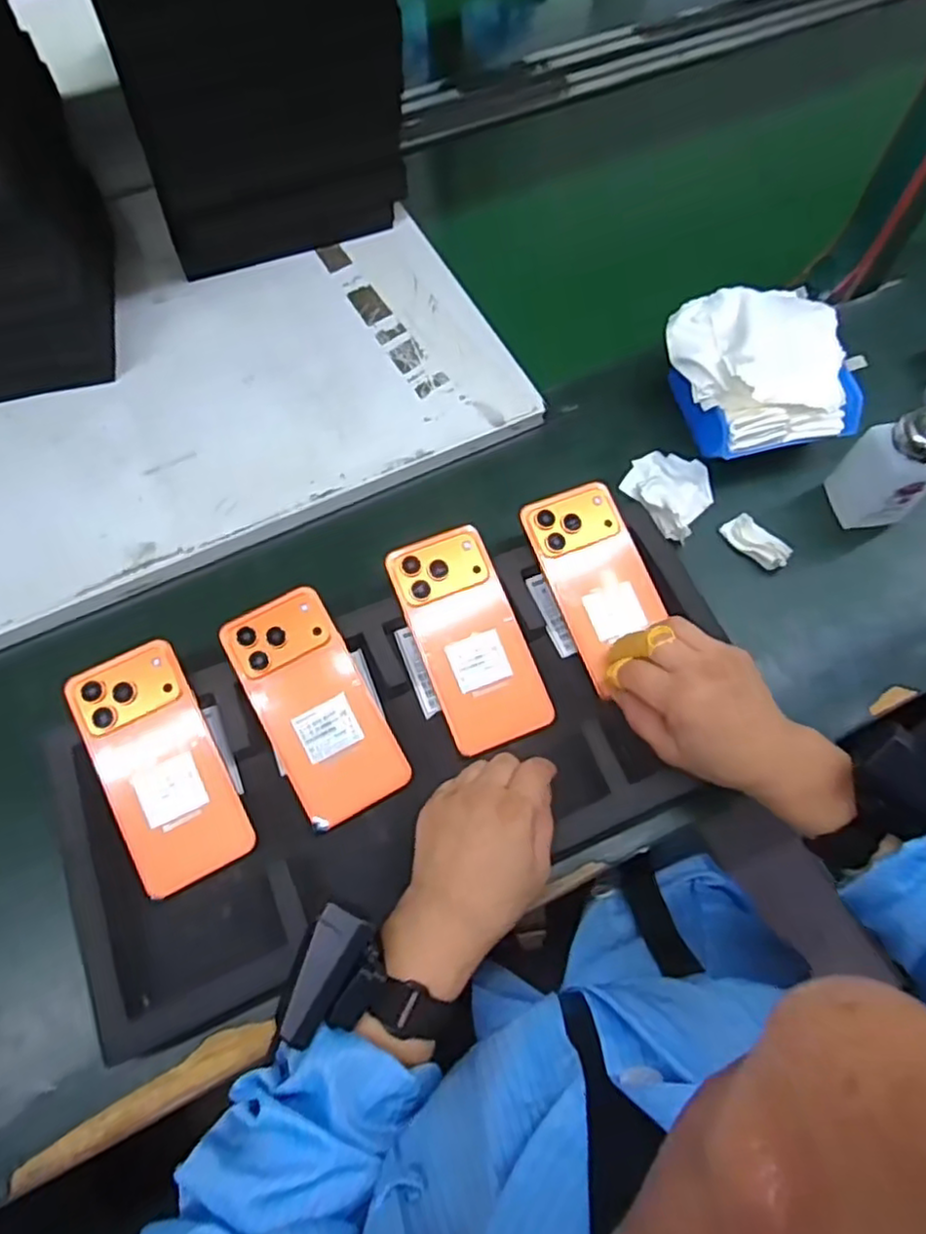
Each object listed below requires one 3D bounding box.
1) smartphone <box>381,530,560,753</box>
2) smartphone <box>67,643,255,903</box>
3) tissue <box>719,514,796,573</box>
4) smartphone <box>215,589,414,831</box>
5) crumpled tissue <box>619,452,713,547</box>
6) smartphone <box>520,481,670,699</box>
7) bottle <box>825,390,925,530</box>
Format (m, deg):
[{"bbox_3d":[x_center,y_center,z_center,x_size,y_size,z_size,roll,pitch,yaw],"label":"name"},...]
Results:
[{"bbox_3d":[0.005,0.015,0.501,0.076,0.007,0.159,-21,81,-9],"label":"smartphone"},{"bbox_3d":[-0.207,0.100,0.463,0.075,0.005,0.162,-25,81,-15],"label":"smartphone"},{"bbox_3d":[0.244,-0.062,0.565,0.056,0.018,0.023,39,71,17],"label":"tissue"},{"bbox_3d":[-0.105,0.061,0.480,0.076,0.007,0.160,-27,82,-12],"label":"smartphone"},{"bbox_3d":[0.180,-0.113,0.583,0.075,0.018,0.079,41,71,17],"label":"crumpled tissue"},{"bbox_3d":[0.107,-0.029,0.526,0.078,0.009,0.152,-21,82,-10],"label":"smartphone"},{"bbox_3d":[0.343,-0.123,0.529,0.046,0.134,0.060,-20,66,-9],"label":"bottle"}]

